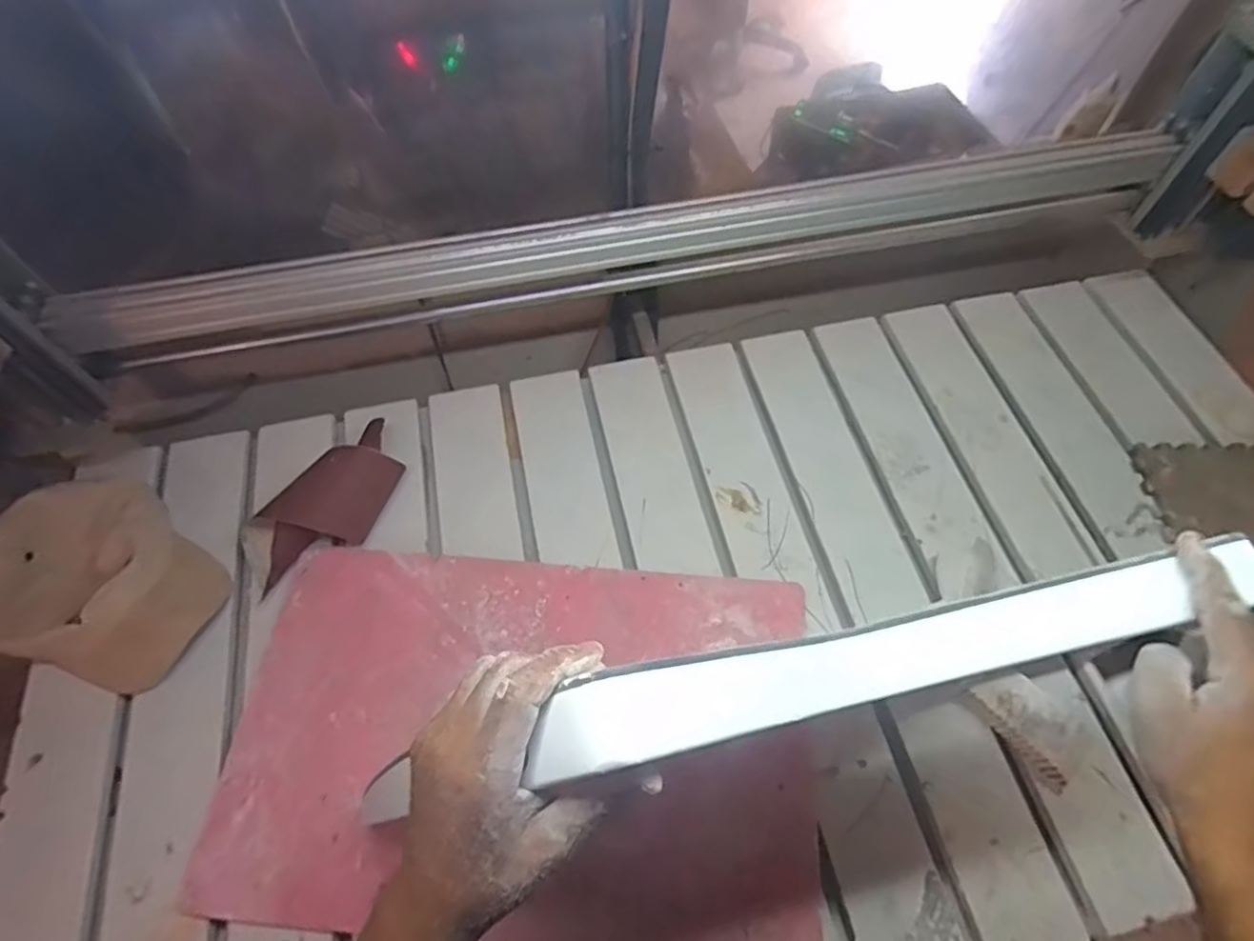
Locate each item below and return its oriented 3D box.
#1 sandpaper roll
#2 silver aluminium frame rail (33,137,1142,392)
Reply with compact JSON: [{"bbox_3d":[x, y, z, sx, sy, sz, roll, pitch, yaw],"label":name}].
[{"bbox_3d":[-0.325,0.038,0.711,0.075,0.062,0.210,27,63,14],"label":"sandpaper roll"},{"bbox_3d":[0.045,-0.236,0.712,1.180,0.111,0.045,-12,61,-6],"label":"silver aluminium frame rail"}]

